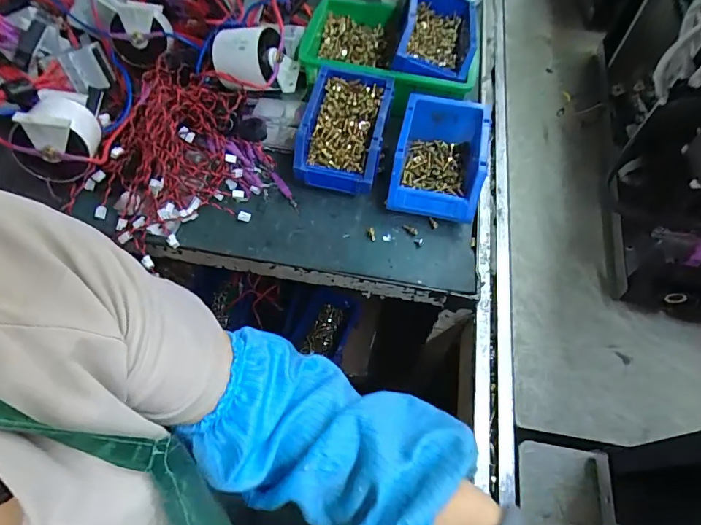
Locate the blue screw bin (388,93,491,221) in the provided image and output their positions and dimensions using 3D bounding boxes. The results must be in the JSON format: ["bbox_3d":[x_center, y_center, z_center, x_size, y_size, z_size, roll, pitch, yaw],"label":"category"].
[{"bbox_3d":[0.116,-0.135,0.547,0.111,0.071,0.158,11,60,6],"label":"blue screw bin"}]

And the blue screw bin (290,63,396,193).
[{"bbox_3d":[-0.007,-0.177,0.571,0.105,0.076,0.168,10,60,6],"label":"blue screw bin"}]

